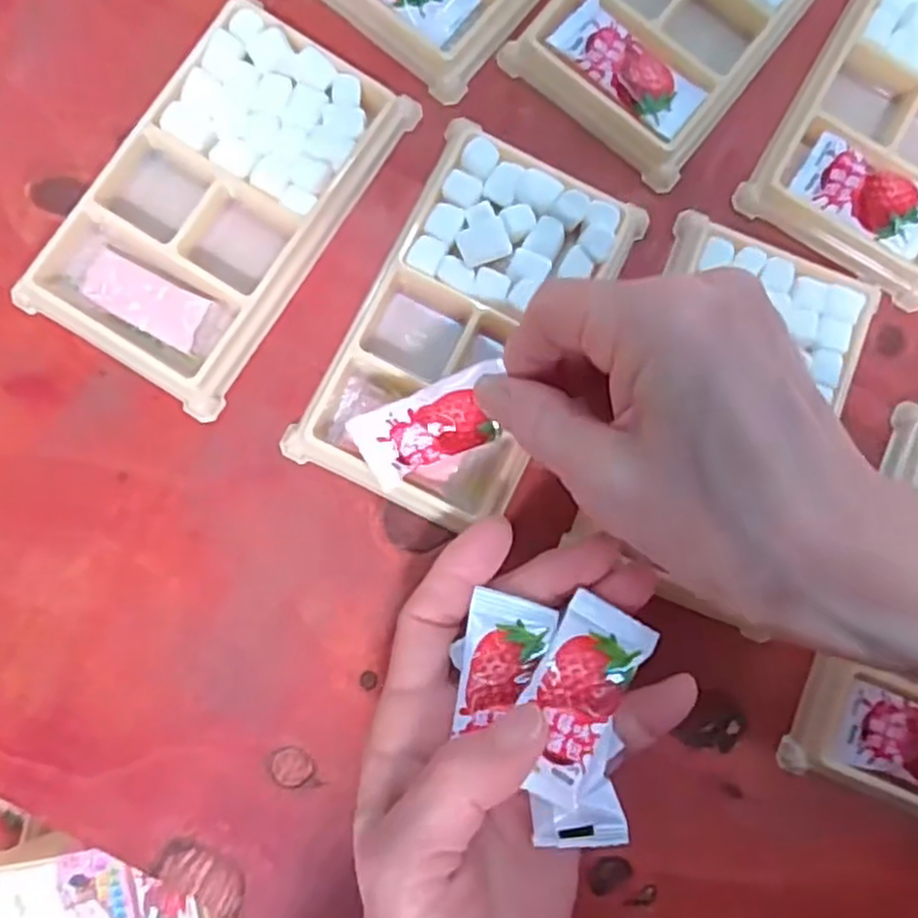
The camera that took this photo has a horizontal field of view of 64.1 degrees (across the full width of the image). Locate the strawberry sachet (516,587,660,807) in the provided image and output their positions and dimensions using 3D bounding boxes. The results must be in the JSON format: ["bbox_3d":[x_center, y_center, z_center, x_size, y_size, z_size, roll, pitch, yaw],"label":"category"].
[{"bbox_3d":[0.033,0.067,0.208,0.025,0.006,0.052,23,69,22],"label":"strawberry sachet"}]

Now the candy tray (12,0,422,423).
[{"bbox_3d":[-0.082,-0.089,0.255,0.075,0.011,0.129,33,84,0],"label":"candy tray"}]

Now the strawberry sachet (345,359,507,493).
[{"bbox_3d":[-0.008,-0.011,0.234,0.051,0.005,0.026,-26,104,13],"label":"strawberry sachet"}]

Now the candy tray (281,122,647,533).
[{"bbox_3d":[0.005,-0.046,0.256,0.077,0.011,0.132,26,84,-1],"label":"candy tray"}]

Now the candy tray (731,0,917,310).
[{"bbox_3d":[0.170,-0.134,0.275,0.073,0.012,0.131,31,84,0],"label":"candy tray"}]

